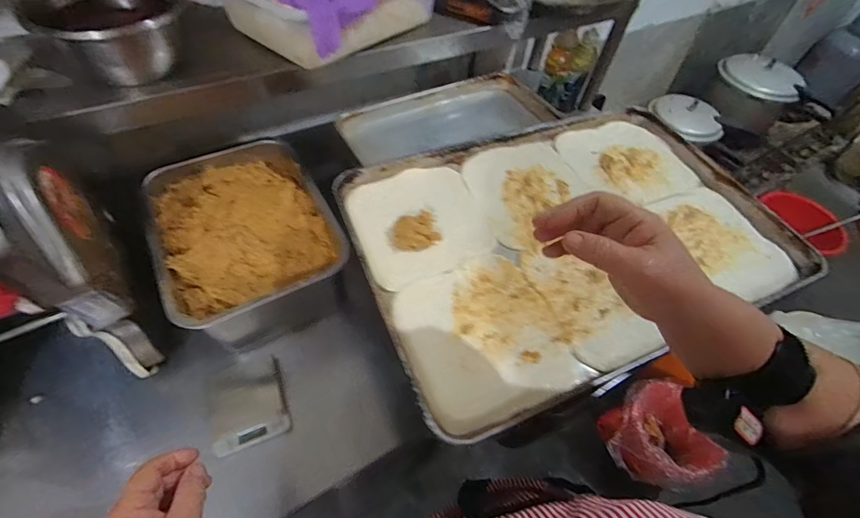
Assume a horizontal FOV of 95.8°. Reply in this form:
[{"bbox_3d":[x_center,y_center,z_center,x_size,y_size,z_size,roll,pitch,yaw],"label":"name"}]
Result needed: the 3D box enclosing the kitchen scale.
[{"bbox_3d":[-0.283,0.223,0.598,0.107,0.027,0.126,-20,58,-18],"label":"kitchen scale"}]

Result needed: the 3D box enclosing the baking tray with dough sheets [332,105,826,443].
[{"bbox_3d":[0.206,-0.047,0.563,0.599,0.035,0.400,-18,58,-17],"label":"baking tray with dough sheets"}]

